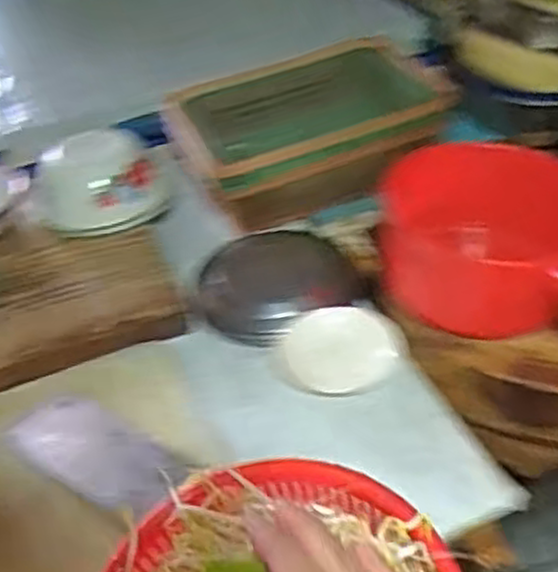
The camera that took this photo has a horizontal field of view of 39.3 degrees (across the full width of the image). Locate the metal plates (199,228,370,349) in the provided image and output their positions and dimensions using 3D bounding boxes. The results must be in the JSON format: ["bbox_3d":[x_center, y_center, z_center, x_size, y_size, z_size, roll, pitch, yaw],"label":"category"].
[{"bbox_3d":[-0.004,-0.007,0.850,0.170,0.056,0.184,-4,39,4],"label":"metal plates"}]

